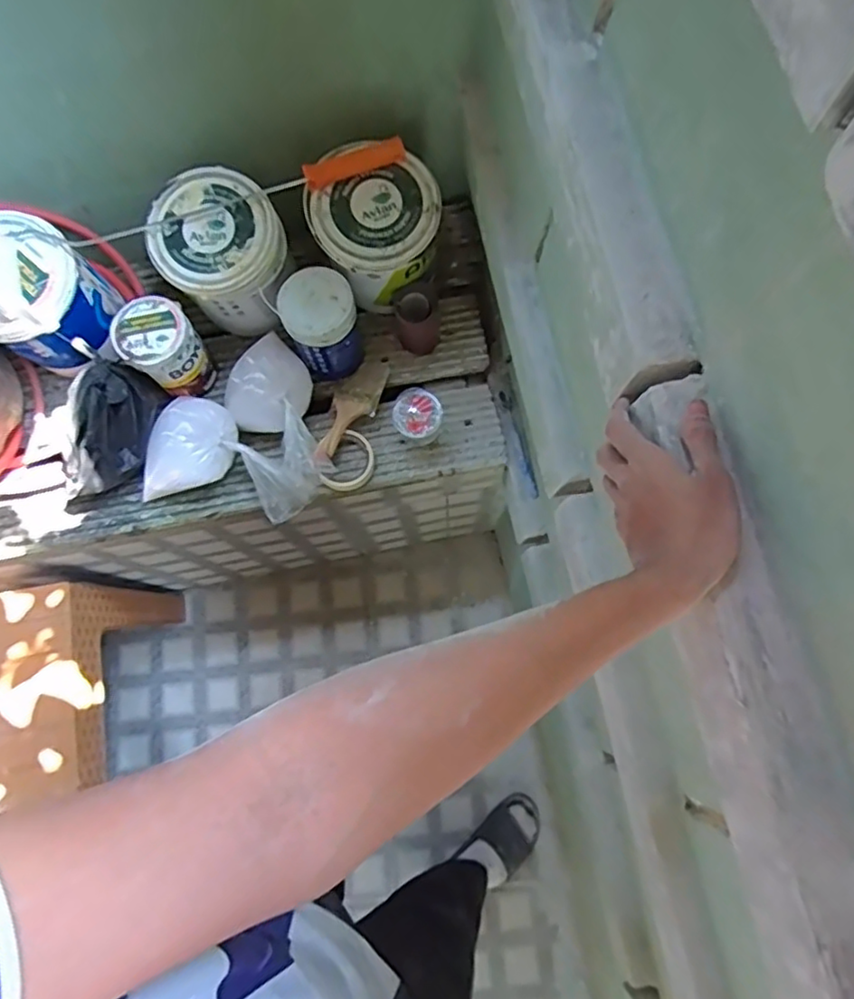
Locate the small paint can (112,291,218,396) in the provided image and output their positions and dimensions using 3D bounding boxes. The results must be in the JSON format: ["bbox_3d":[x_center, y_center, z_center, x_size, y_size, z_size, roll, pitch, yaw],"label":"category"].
[{"bbox_3d":[-0.402,-0.229,0.974,0.099,0.140,0.104,0,75,1],"label":"small paint can"}]

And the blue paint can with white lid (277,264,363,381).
[{"bbox_3d":[-0.161,-0.267,0.979,0.104,0.160,0.113,0,75,1],"label":"blue paint can with white lid"}]

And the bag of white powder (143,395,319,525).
[{"bbox_3d":[-0.302,-0.042,0.965,0.250,0.100,0.168,24,76,7],"label":"bag of white powder"}]

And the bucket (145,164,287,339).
[{"bbox_3d":[-0.300,-0.361,0.965,0.175,0.204,0.164,0,75,1],"label":"bucket"}]

